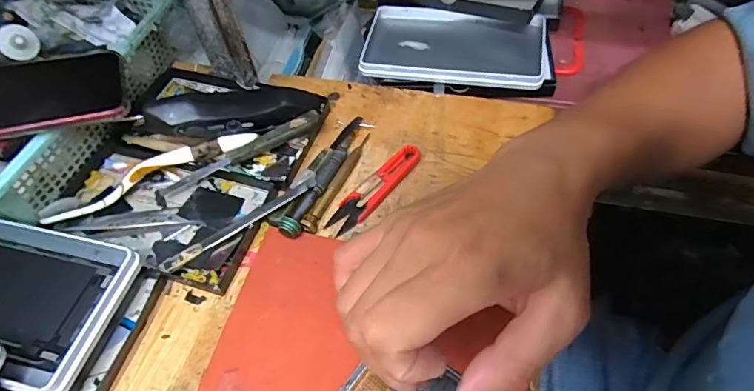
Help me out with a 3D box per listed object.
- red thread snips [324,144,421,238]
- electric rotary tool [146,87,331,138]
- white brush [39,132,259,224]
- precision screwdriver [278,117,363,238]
[{"bbox_3d":[-0.002,-0.008,0.388,0.023,0.010,0.099,34,64,24],"label":"red thread snips"},{"bbox_3d":[-0.119,-0.075,0.410,0.147,0.025,0.037,-12,54,-25],"label":"electric rotary tool"},{"bbox_3d":[-0.188,-0.018,0.398,0.177,0.026,0.014,-24,57,-12],"label":"white brush"},{"bbox_3d":[-0.043,-0.021,0.396,0.019,0.016,0.140,17,58,16],"label":"precision screwdriver"}]

